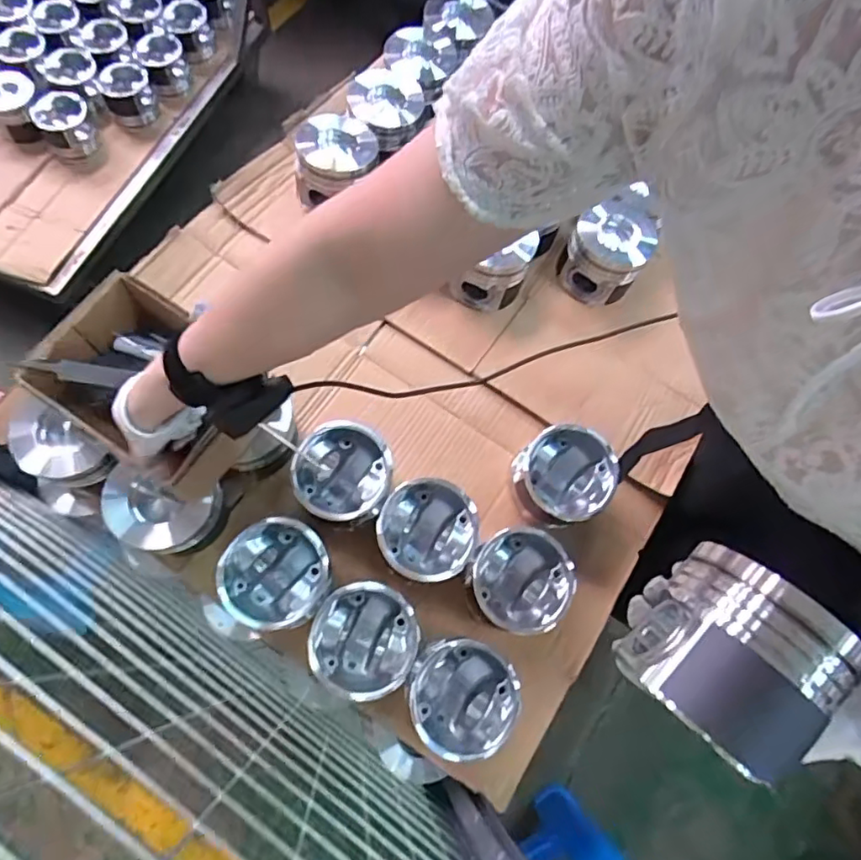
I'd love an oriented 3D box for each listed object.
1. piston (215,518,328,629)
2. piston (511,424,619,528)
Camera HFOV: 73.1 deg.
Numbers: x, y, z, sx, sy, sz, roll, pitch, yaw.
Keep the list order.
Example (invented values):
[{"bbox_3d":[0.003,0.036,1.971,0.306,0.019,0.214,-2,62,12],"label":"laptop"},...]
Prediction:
[{"bbox_3d":[-0.165,0.161,0.635,0.109,0.076,0.112,0,66,-1],"label":"piston"},{"bbox_3d":[0.165,0.064,0.718,0.112,0.104,0.107,0,66,-1],"label":"piston"}]

